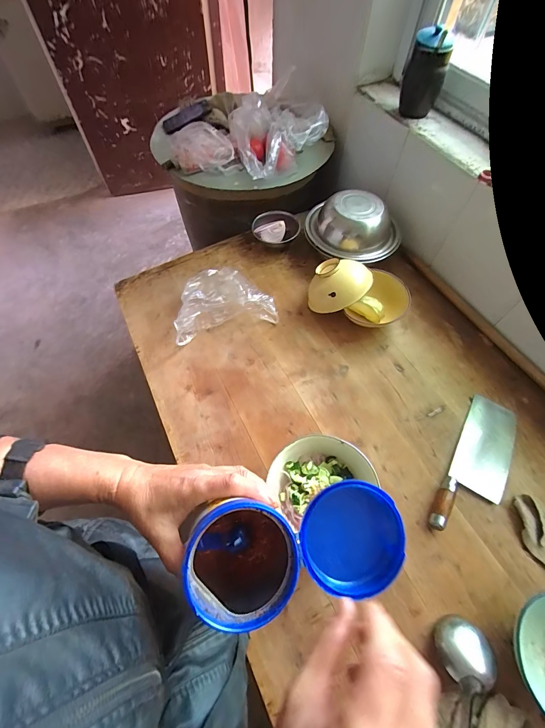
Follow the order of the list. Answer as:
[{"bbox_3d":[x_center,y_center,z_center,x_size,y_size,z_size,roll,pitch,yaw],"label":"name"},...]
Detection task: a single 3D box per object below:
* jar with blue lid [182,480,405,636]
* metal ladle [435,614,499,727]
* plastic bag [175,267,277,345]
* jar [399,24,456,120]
[{"bbox_3d":[0.020,0.190,0.328,0.203,0.131,0.094,-10,61,-3],"label":"jar with blue lid"},{"bbox_3d":[0.277,0.561,0.469,0.085,0.039,0.313,17,62,11],"label":"metal ladle"},{"bbox_3d":[-0.140,-0.172,0.881,0.265,0.061,0.188,-14,62,-9],"label":"plastic bag"},{"bbox_3d":[0.398,-0.750,0.838,0.100,0.164,0.081,24,63,12],"label":"jar"}]

